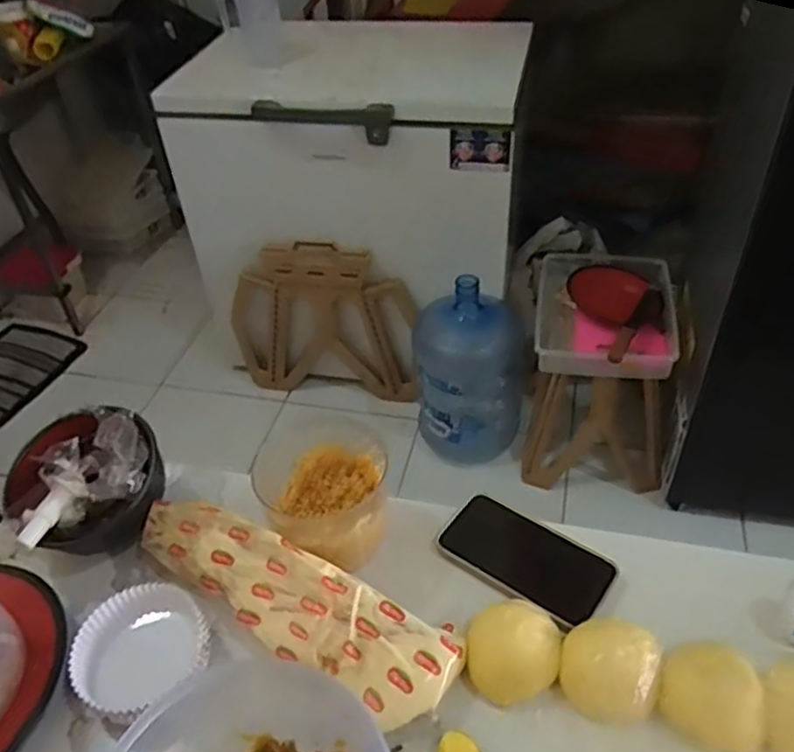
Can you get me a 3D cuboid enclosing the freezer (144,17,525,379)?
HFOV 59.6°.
[{"bbox_3d":[-0.055,-0.517,1.849,0.796,0.732,0.630,9,44,17],"label":"freezer"}]

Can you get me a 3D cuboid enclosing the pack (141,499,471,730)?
[{"bbox_3d":[-0.096,0.181,0.567,0.300,0.050,0.079,19,47,25],"label":"pack"}]

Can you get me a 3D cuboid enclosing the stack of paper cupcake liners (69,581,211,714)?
[{"bbox_3d":[-0.206,0.216,0.558,0.100,0.033,0.094,-20,44,-15],"label":"stack of paper cupcake liners"}]

